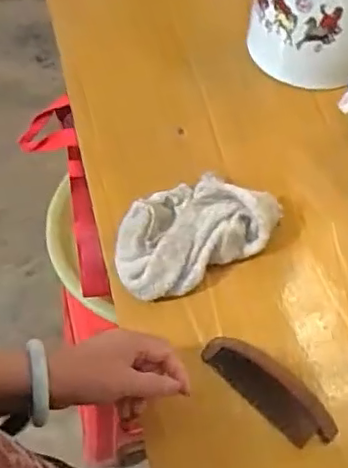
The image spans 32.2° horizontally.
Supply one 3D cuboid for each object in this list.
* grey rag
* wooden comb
[{"bbox_3d":[0.020,-0.010,0.698,0.196,0.040,0.120,-25,61,-18],"label":"grey rag"},{"bbox_3d":[0.100,0.157,0.620,0.148,0.011,0.053,39,63,21],"label":"wooden comb"}]

